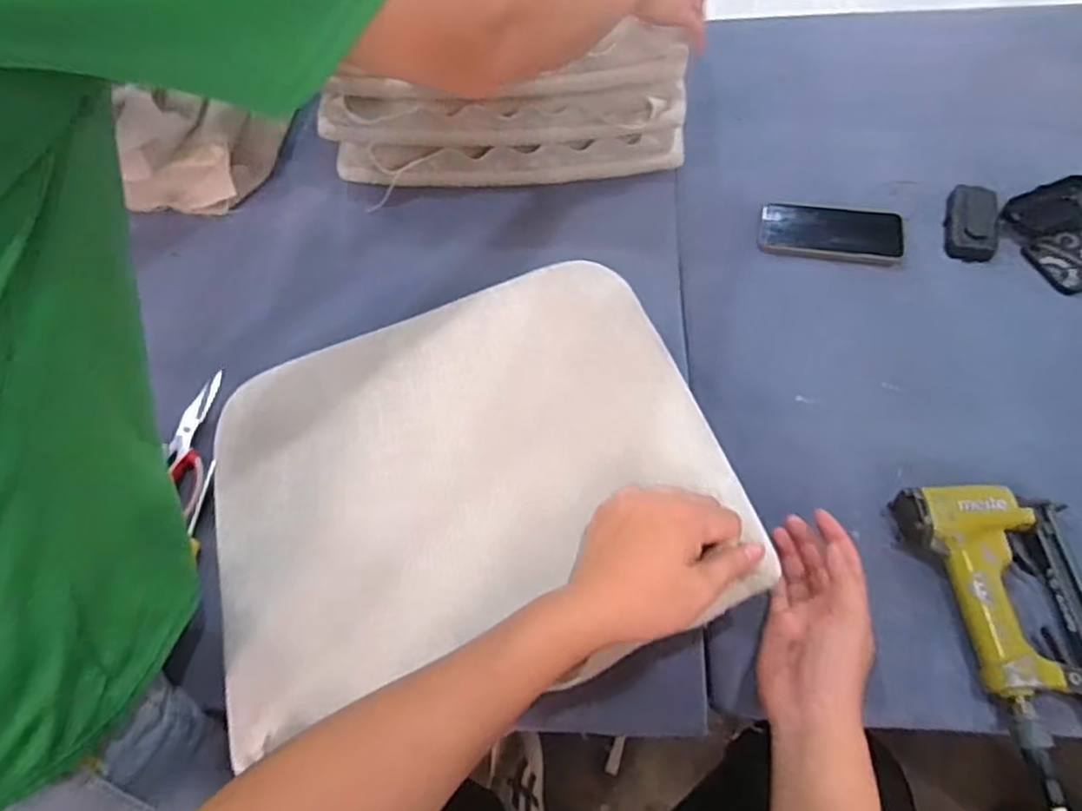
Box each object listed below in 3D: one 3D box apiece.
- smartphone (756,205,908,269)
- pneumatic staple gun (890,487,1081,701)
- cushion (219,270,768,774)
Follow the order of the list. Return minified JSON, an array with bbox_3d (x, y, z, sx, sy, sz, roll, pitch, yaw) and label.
[{"bbox_3d":[0.338,-0.201,0.794,0.155,0.010,0.082,7,63,12],"label":"smartphone"},{"bbox_3d":[0.384,0.158,0.558,0.129,0.038,0.189,-4,59,2],"label":"pneumatic staple gun"},{"bbox_3d":[-0.079,0.056,0.597,0.429,0.059,0.358,-17,59,-6],"label":"cushion"}]

